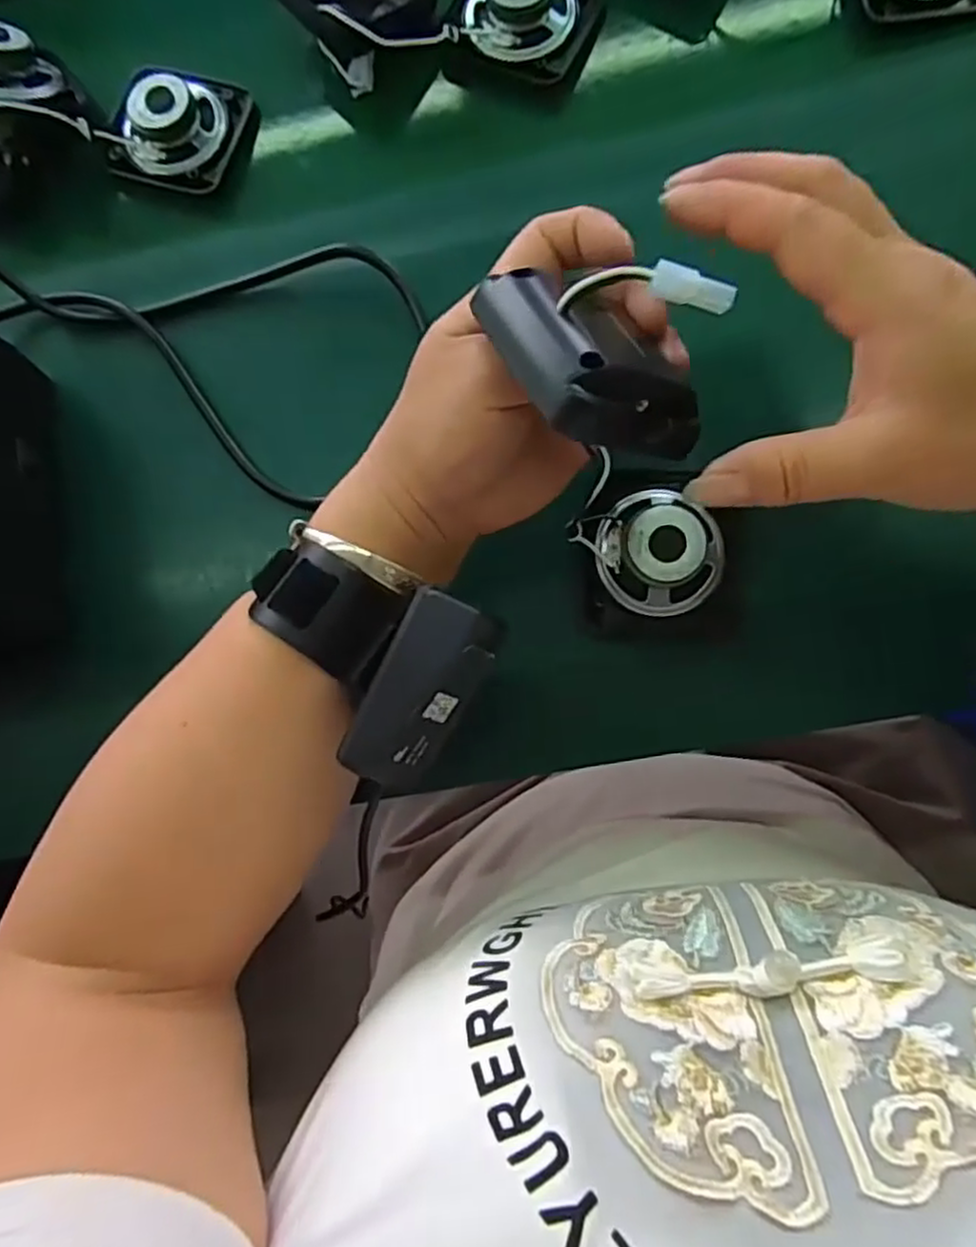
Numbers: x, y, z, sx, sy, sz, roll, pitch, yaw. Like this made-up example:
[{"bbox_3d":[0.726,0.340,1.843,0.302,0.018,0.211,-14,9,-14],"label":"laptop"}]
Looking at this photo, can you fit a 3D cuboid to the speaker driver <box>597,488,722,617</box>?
[{"bbox_3d":[0.070,-0.030,0.294,0.052,0.025,0.045,38,87,9],"label":"speaker driver"}]

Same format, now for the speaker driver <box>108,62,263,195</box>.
[{"bbox_3d":[-0.160,-0.259,0.366,0.065,0.024,0.062,18,84,8],"label":"speaker driver"}]

